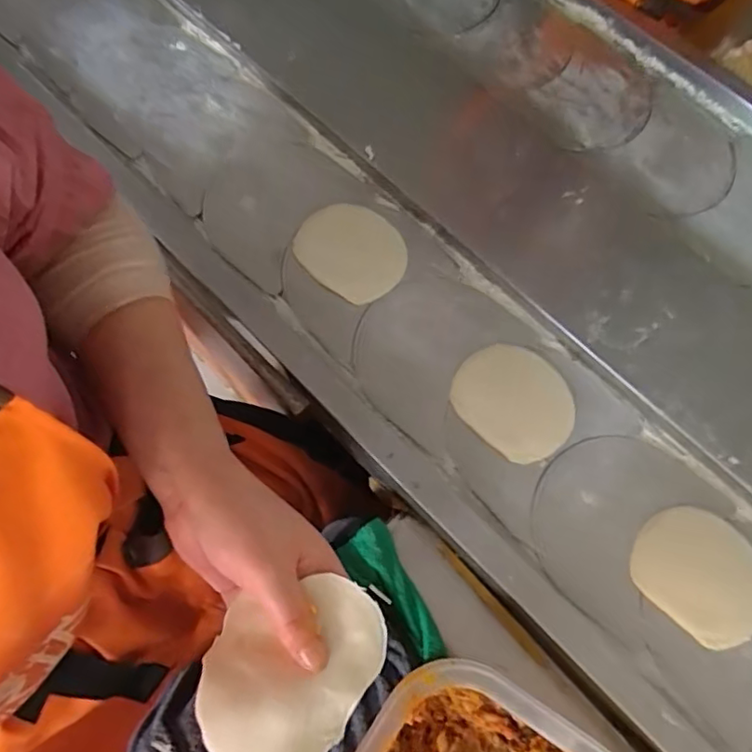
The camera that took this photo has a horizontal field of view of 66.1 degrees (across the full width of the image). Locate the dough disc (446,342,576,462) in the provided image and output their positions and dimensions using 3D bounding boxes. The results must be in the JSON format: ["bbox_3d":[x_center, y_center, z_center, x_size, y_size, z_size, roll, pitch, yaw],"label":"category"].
[{"bbox_3d":[0.113,0.018,0.468,0.098,0.011,0.080,39,75,12],"label":"dough disc"}]

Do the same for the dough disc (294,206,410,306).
[{"bbox_3d":[-0.020,-0.113,0.513,0.096,0.010,0.085,31,74,9],"label":"dough disc"}]

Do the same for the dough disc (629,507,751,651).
[{"bbox_3d":[0.244,0.146,0.430,0.098,0.004,0.082,40,76,12],"label":"dough disc"}]

